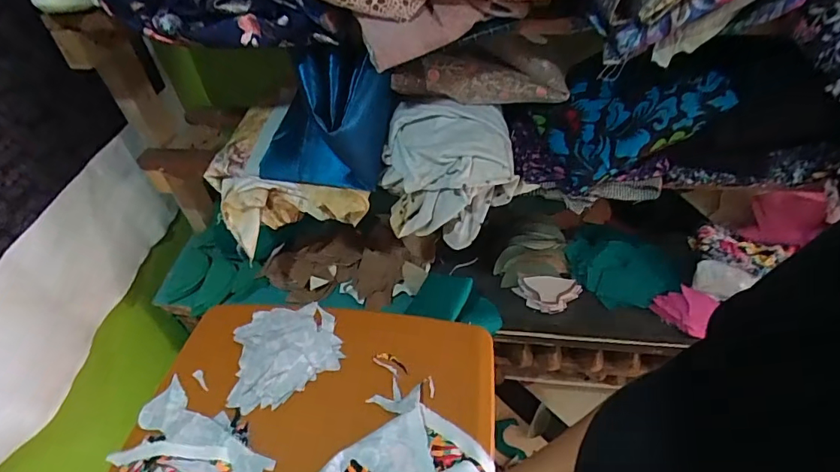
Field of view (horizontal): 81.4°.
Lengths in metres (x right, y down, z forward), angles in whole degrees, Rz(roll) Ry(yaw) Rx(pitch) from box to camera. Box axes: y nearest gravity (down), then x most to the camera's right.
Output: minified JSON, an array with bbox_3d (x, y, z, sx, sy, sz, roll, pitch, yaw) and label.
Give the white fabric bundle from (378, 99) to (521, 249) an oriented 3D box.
[{"bbox_3d":[0.043,-0.095,0.718,0.187,0.158,0.129,3,46,8],"label":"white fabric bundle"}]

